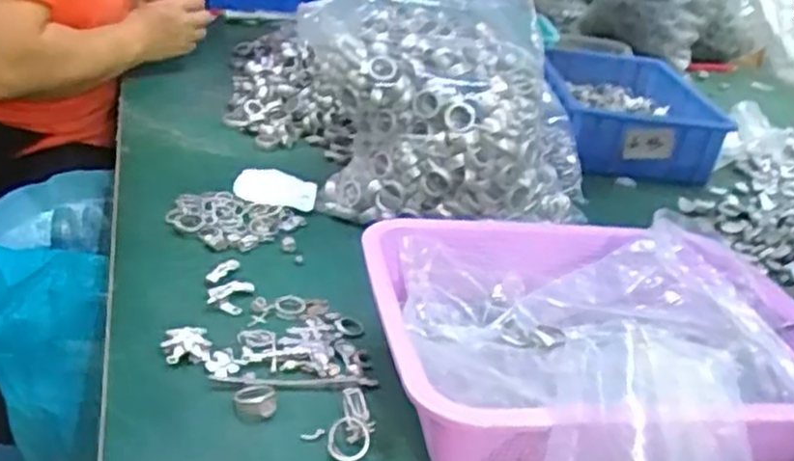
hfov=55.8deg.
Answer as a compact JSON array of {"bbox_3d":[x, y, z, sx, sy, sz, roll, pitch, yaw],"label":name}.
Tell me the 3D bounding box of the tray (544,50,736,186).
[{"bbox_3d":[0.310,-0.164,1.040,0.200,0.081,0.308,8,28,1],"label":"tray"}]

